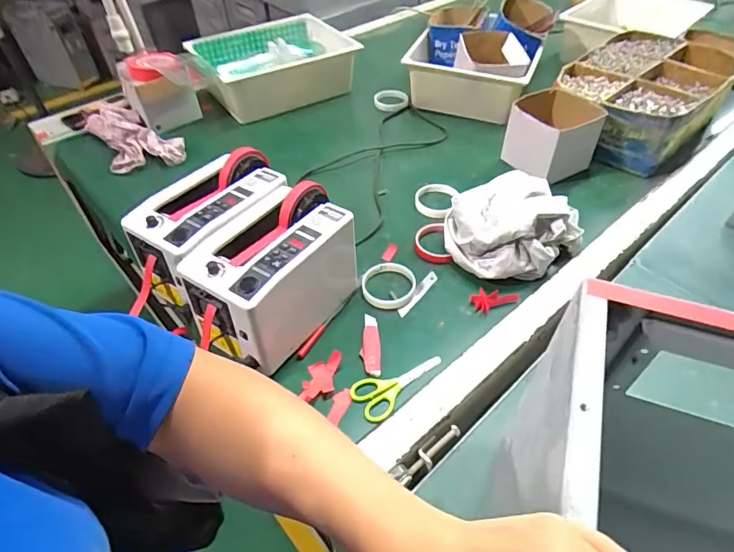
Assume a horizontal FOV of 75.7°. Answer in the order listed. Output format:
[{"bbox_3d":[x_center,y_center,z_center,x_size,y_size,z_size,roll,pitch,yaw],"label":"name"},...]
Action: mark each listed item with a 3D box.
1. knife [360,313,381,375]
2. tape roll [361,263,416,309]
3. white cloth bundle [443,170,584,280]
[{"bbox_3d":[0.005,0.097,0.669,0.028,0.009,0.099,-1,47,1],"label":"knife"},{"bbox_3d":[0.034,0.015,0.742,0.082,0.022,0.087,-1,47,1],"label":"tape roll"},{"bbox_3d":[0.238,-0.083,0.759,0.220,0.096,0.170,-8,48,-6],"label":"white cloth bundle"}]

